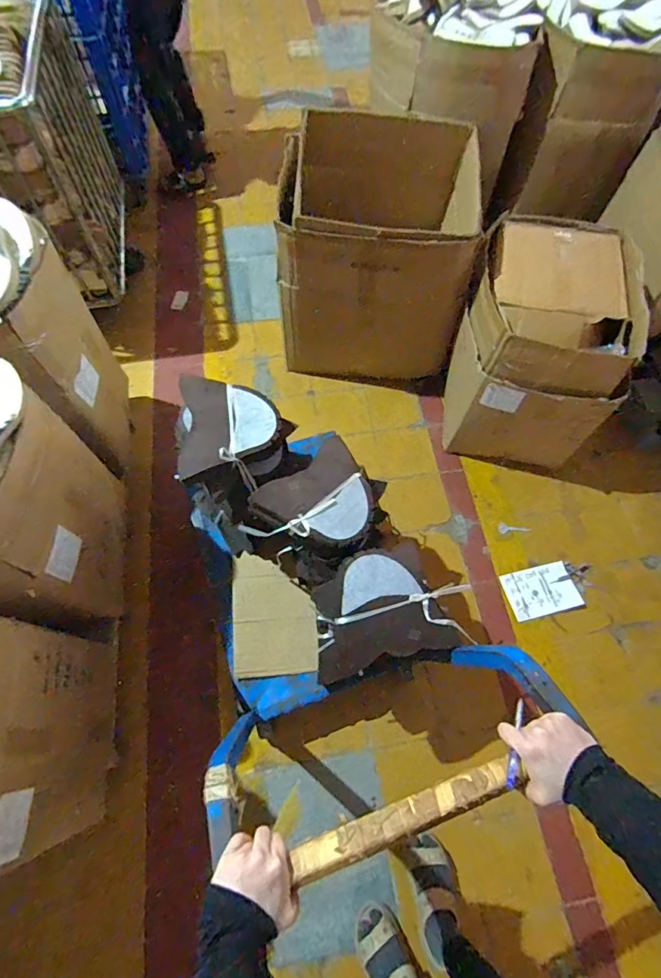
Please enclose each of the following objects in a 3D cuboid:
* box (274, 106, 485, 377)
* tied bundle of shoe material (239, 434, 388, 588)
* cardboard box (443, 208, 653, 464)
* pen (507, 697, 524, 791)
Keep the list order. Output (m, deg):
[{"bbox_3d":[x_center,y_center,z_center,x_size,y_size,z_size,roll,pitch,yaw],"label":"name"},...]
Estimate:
[{"bbox_3d":[0.135,-0.749,1.488,0.554,0.595,0.485,3,64,2],"label":"box"},{"bbox_3d":[-0.024,0.055,1.025,0.297,0.102,0.238,-33,68,-15],"label":"tied bundle of shoe material"},{"bbox_3d":[0.647,-0.436,1.459,0.463,0.528,0.536,16,65,7],"label":"cardboard box"},{"bbox_3d":[0.236,0.315,0.575,0.015,0.016,0.123,25,39,12],"label":"pen"}]

